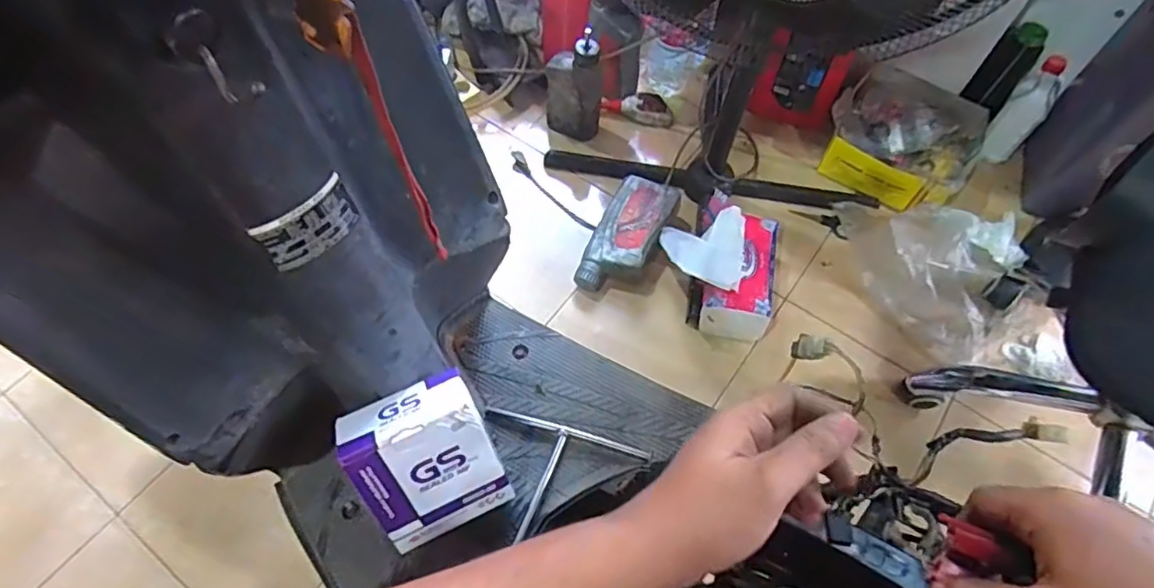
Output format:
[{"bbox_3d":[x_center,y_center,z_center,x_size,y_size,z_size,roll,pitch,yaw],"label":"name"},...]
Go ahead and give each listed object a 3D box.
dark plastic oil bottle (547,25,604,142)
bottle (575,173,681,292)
[{"bbox_3d":[-0.006,-0.388,1.160,0.102,0.213,0.066,25,64,12],"label":"dark plastic oil bottle"},{"bbox_3d":[0.089,-0.098,1.077,0.109,0.081,0.217,25,64,12],"label":"bottle"}]

